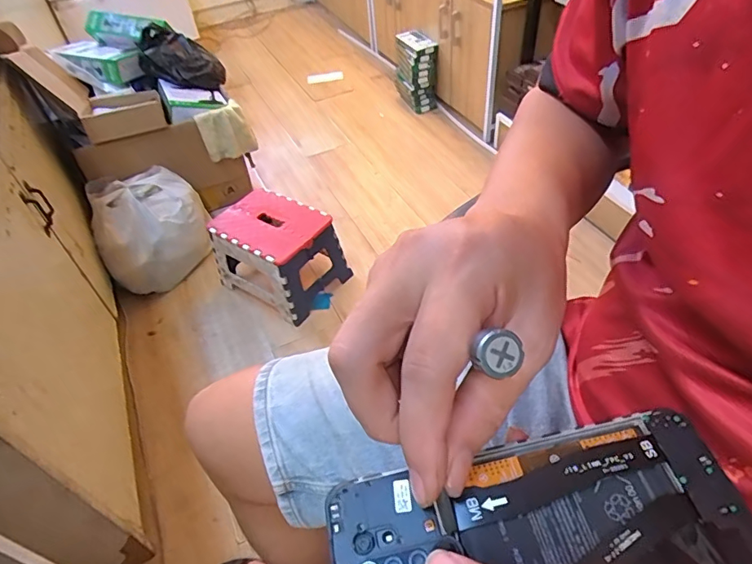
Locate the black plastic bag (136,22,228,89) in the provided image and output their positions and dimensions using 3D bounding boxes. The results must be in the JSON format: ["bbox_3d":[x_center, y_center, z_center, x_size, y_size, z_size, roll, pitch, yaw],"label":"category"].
[{"bbox_3d":[-0.662,-0.734,1.612,0.308,0.150,0.163,27,54,30],"label":"black plastic bag"}]

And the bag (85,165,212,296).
[{"bbox_3d":[-0.635,-0.157,1.424,0.281,0.247,0.311,-20,46,-13],"label":"bag"}]

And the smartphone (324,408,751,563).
[{"bbox_3d":[0.062,0.096,0.189,0.156,0.008,0.069,-13,45,-5],"label":"smartphone"}]

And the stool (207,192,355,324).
[{"bbox_3d":[-0.256,-0.075,1.324,0.286,0.226,0.233,26,53,29],"label":"stool"}]

